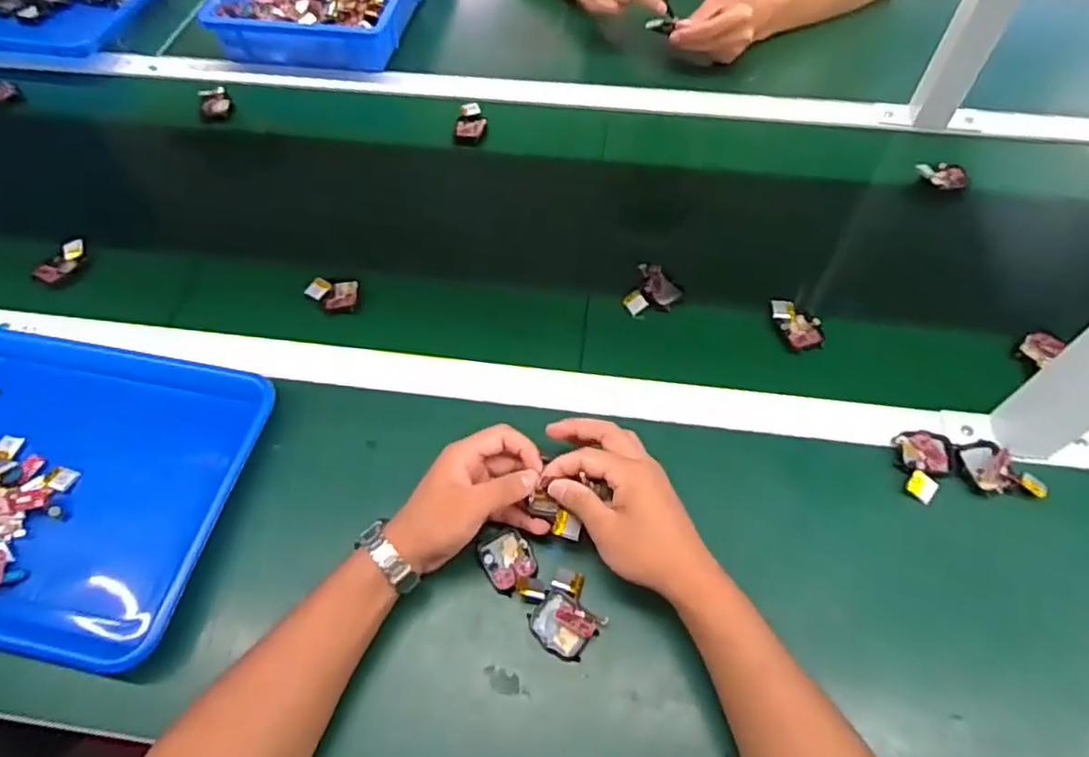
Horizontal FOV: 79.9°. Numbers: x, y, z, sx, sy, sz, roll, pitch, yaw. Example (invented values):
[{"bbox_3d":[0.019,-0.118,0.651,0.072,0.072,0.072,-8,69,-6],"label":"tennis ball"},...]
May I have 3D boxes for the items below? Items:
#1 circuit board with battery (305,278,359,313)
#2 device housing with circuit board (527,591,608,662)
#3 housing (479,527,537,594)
[{"bbox_3d":[-0.215,-0.085,0.658,0.051,0.010,0.041,-5,58,-2],"label":"circuit board with battery"},{"bbox_3d":[0.015,0.183,0.484,0.049,0.016,0.039,27,62,17],"label":"device housing with circuit board"},{"bbox_3d":[-0.028,0.142,0.512,0.039,0.008,0.043,-25,60,-14],"label":"housing"}]

